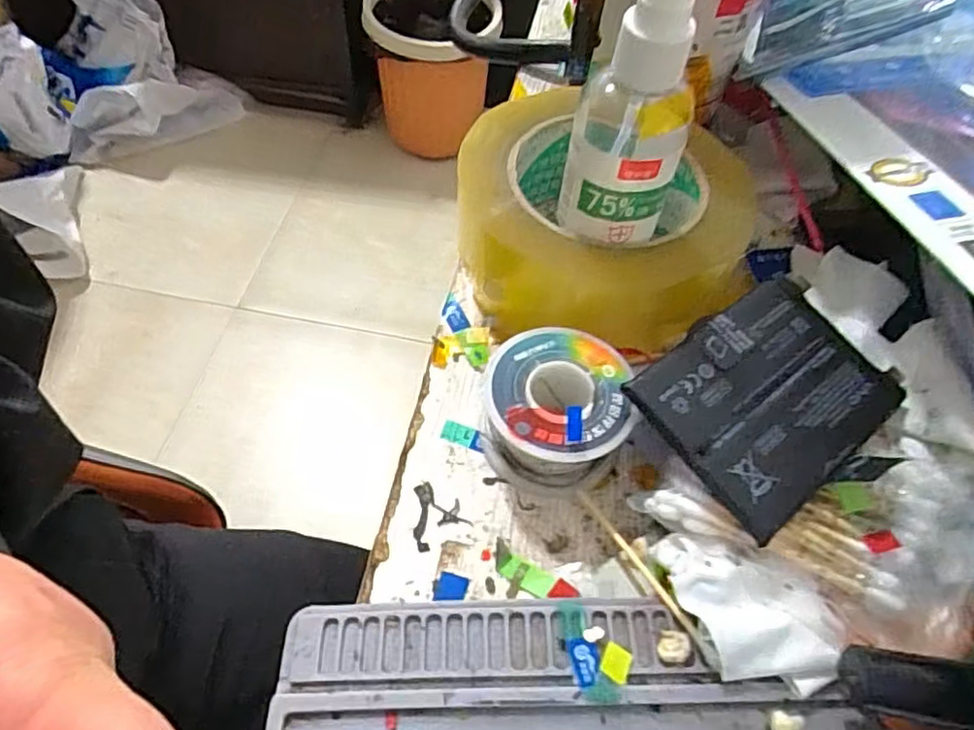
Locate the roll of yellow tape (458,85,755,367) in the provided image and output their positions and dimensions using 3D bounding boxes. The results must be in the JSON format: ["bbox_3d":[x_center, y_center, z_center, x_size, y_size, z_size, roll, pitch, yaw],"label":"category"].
[{"bbox_3d":[0.049,-0.061,0.285,0.113,0.050,0.116,2,56,-2],"label":"roll of yellow tape"}]

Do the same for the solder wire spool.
[{"bbox_3d":[0.025,0.017,0.239,0.049,0.034,0.052,2,56,-2],"label":"solder wire spool"}]

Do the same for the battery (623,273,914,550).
[{"bbox_3d":[0.100,0.009,0.229,0.088,0.004,0.064,-33,73,-24],"label":"battery"}]

